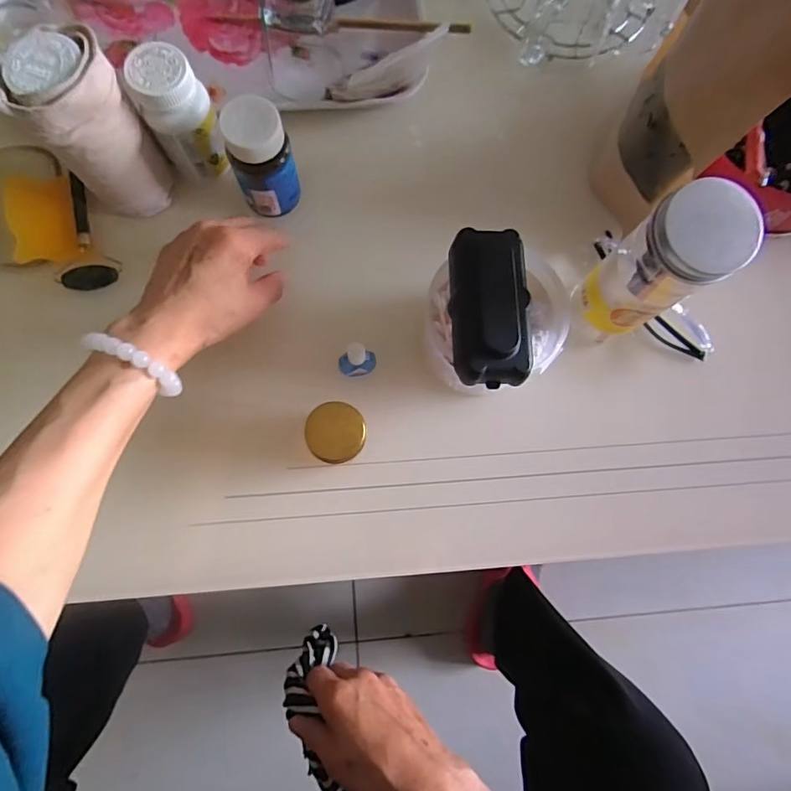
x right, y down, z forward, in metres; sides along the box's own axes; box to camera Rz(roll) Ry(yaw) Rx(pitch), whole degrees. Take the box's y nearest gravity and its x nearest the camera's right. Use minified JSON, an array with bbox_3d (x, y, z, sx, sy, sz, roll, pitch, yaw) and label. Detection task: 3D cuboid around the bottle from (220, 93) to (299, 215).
[{"bbox_3d":[-0.104,-0.186,0.376,0.045,0.089,0.044,-17,82,-5],"label":"bottle"}]

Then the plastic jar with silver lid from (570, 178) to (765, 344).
[{"bbox_3d":[0.174,-0.084,0.328,0.060,0.123,0.055,0,81,-2],"label":"plastic jar with silver lid"}]

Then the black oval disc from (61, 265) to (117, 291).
[{"bbox_3d":[-0.249,-0.096,0.391,0.039,0.009,0.020,-16,82,-5],"label":"black oval disc"}]

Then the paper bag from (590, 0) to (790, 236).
[{"bbox_3d":[0.205,-0.217,0.344,0.047,0.198,0.142,13,80,0],"label":"paper bag"}]

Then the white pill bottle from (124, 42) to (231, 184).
[{"bbox_3d":[-0.165,-0.215,0.372,0.047,0.089,0.045,0,81,-2],"label":"white pill bottle"}]

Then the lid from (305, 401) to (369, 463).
[{"bbox_3d":[-0.041,0.025,0.331,0.039,0.010,0.041,0,81,-2],"label":"lid"}]

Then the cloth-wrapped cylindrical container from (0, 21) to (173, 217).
[{"bbox_3d":[-0.224,-0.196,0.359,0.072,0.118,0.066,-31,83,-7],"label":"cloth-wrapped cylindrical container"}]

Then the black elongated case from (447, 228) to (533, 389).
[{"bbox_3d":[0.063,-0.060,0.319,0.050,0.025,0.104,2,80,-2],"label":"black elongated case"}]

